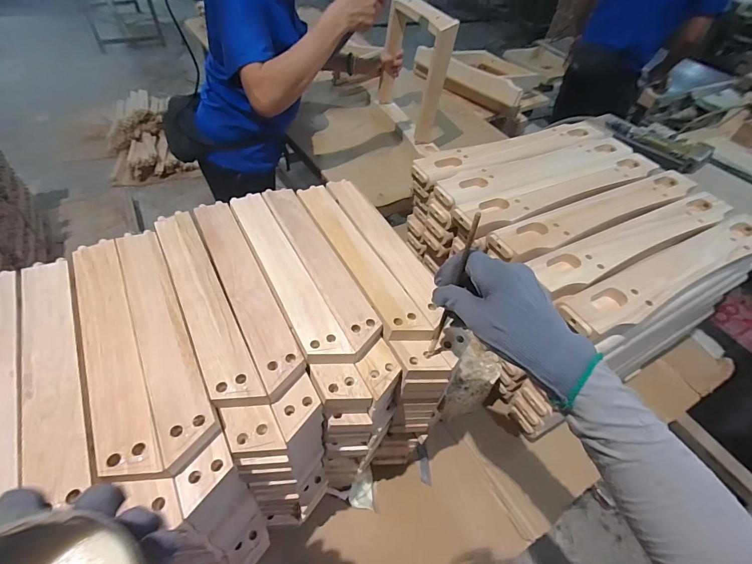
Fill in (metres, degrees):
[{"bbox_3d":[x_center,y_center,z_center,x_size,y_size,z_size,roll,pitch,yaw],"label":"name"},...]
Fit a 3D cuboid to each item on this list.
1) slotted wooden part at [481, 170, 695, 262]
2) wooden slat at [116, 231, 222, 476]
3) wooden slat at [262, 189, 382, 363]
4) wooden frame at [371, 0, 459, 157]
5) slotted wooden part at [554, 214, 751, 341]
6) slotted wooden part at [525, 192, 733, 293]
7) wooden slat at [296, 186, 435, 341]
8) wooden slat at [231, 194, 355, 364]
[{"bbox_3d":[0.403,-0.126,0.643,0.486,0.023,0.075,-20,54,-22],"label":"slotted wooden part"},{"bbox_3d":[-0.220,0.043,0.380,0.043,0.015,0.290,-21,55,-23],"label":"wooden slat"},{"bbox_3d":[-0.074,-0.031,0.467,0.043,0.017,0.289,-20,54,-22],"label":"wooden slat"},{"bbox_3d":[0.105,-0.598,1.075,0.071,0.325,0.363,-12,52,-16],"label":"wooden frame"},{"bbox_3d":[0.458,-0.023,0.556,0.468,0.017,0.069,-19,54,-21],"label":"slotted wooden part"},{"bbox_3d":[0.434,-0.079,0.605,0.463,0.018,0.069,-21,54,-22],"label":"slotted wooden part"},{"bbox_3d":[-0.025,-0.037,0.474,0.053,0.014,0.289,-20,54,-21],"label":"wooden slat"},{"bbox_3d":[-0.113,-0.020,0.448,0.046,0.012,0.292,-20,54,-22],"label":"wooden slat"}]

